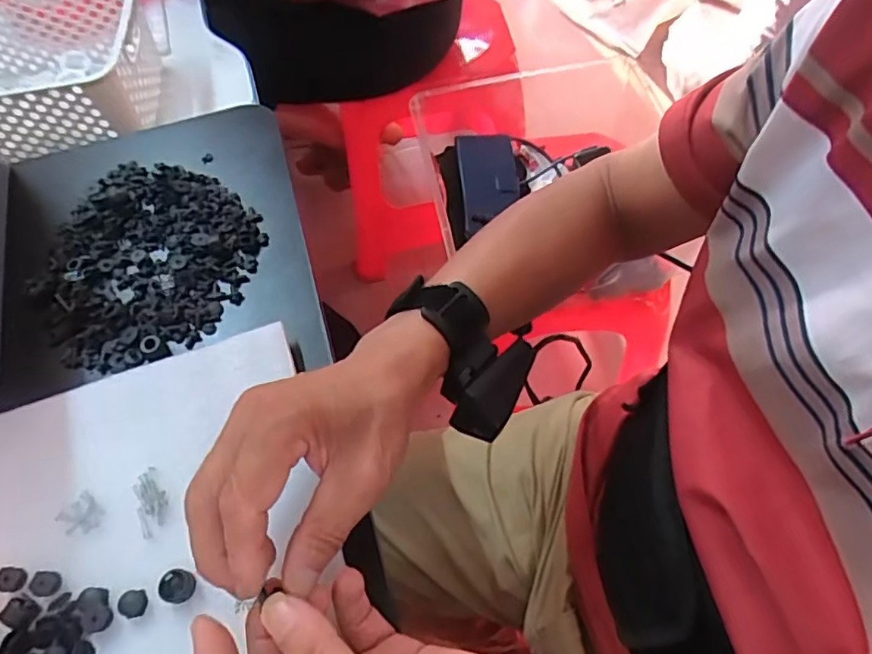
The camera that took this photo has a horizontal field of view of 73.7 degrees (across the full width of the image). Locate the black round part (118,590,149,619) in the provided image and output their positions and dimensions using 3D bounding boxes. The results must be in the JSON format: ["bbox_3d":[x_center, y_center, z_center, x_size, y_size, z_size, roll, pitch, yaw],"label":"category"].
[{"bbox_3d":[-0.165,0.150,0.316,0.014,0.004,0.014,0,58,0],"label":"black round part"}]

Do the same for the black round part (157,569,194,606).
[{"bbox_3d":[-0.142,0.142,0.319,0.017,0.008,0.017,0,58,0],"label":"black round part"}]

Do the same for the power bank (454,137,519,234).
[{"bbox_3d":[0.070,-0.198,0.775,0.075,0.023,0.125,-5,79,-3],"label":"power bank"}]

